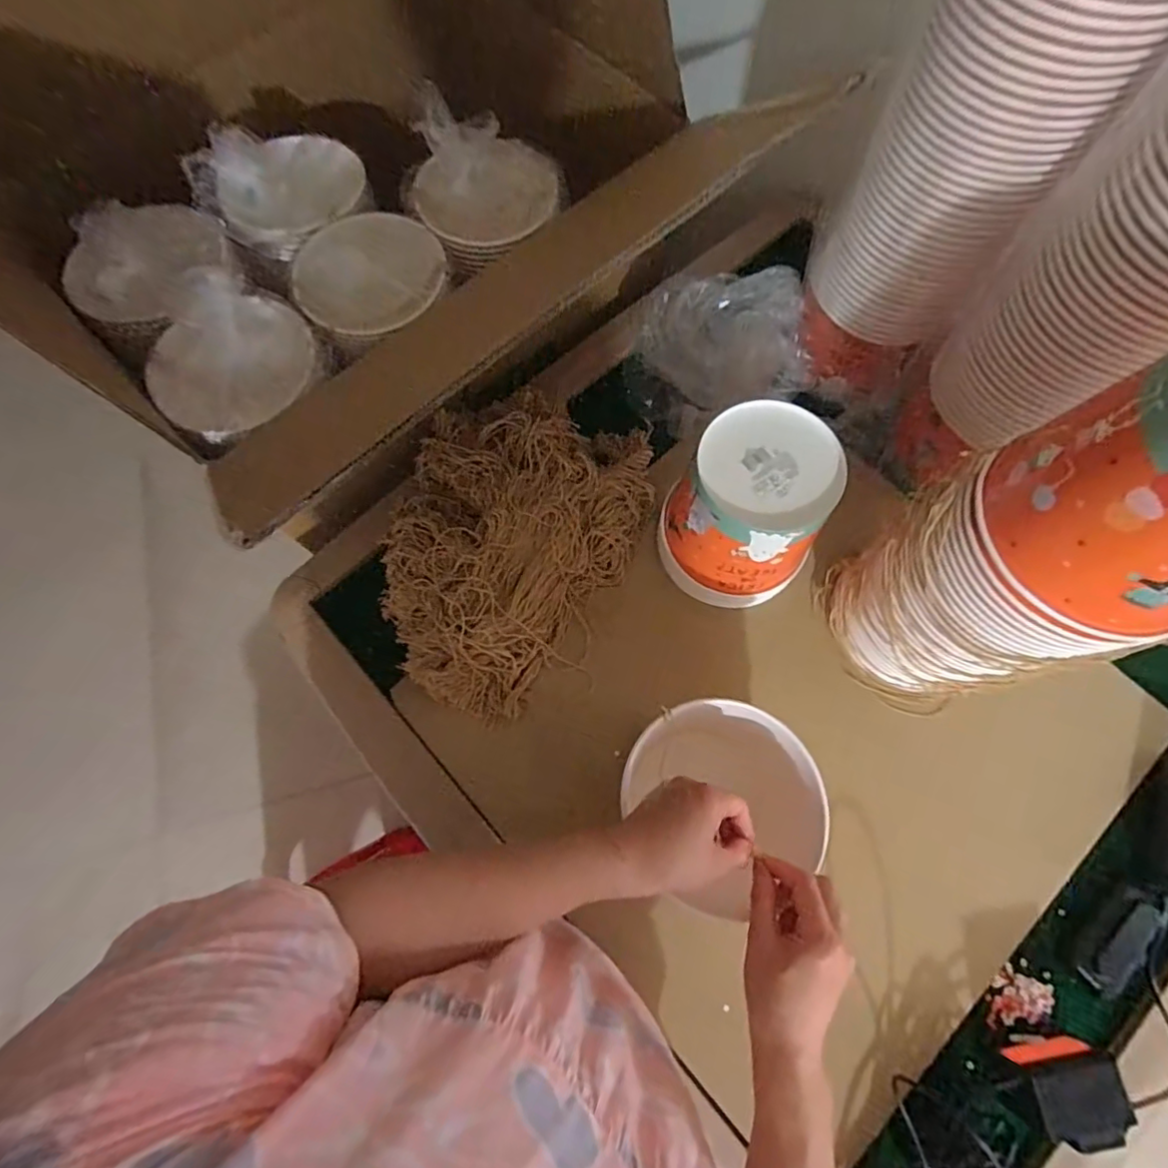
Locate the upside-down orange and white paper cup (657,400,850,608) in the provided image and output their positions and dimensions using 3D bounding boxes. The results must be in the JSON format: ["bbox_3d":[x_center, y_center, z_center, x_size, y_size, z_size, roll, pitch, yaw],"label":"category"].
[{"bbox_3d":[0.163,-0.068,0.578,0.141,0.161,0.146,0,72,0],"label":"upside-down orange and white paper cup"}]

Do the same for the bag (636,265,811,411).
[{"bbox_3d":[0.168,-0.298,0.679,0.157,0.090,0.192,-36,75,-11],"label":"bag"}]

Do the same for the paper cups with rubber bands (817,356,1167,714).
[{"bbox_3d":[0.348,-0.006,0.450,0.166,0.369,0.156,0,72,0],"label":"paper cups with rubber bands"}]

